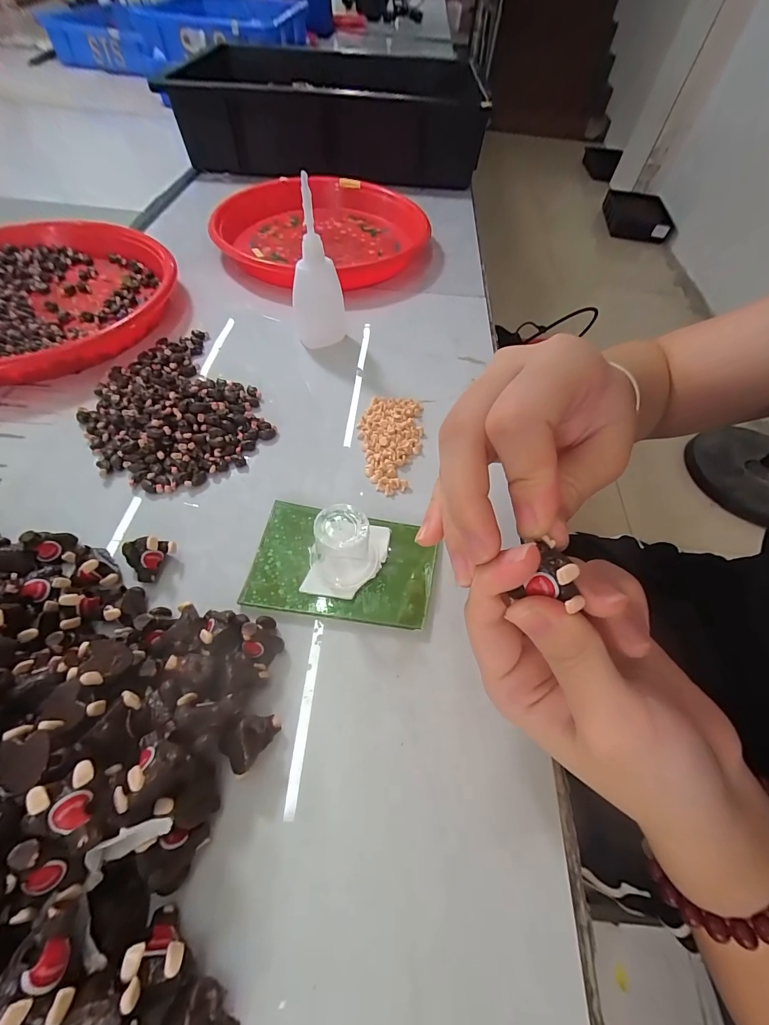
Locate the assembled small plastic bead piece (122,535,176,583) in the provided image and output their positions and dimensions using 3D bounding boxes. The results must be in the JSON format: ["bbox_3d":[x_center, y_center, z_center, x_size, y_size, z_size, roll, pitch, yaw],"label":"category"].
[{"bbox_3d":[-0.128,0.025,0.209,0.022,0.022,0.017,-24,63,-19],"label":"assembled small plastic bead piece"}]

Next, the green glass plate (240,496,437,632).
[{"bbox_3d":[-0.023,0.029,0.220,0.102,0.006,0.067,10,57,1],"label":"green glass plate"}]

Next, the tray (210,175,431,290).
[{"bbox_3d":[-0.068,-0.328,0.438,0.222,0.031,0.245,13,58,3],"label":"tray"}]

